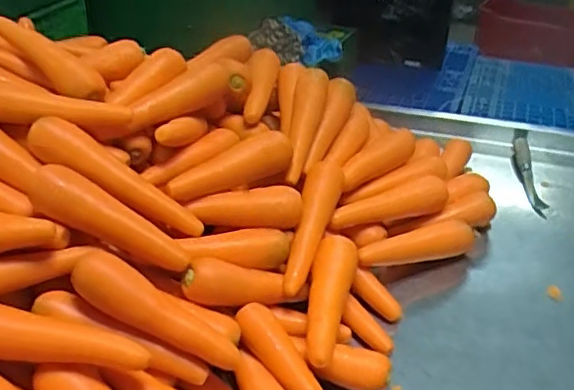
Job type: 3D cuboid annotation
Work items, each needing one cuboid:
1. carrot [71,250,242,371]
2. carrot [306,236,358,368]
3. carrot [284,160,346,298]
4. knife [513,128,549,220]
[{"bbox_3d":[-0.126,0.117,0.599,0.178,0.038,0.041,33,34,-6],"label":"carrot"},{"bbox_3d":[0.045,0.114,0.689,0.048,0.039,0.179,8,33,12],"label":"carrot"},{"bbox_3d":[0.029,0.036,0.757,0.048,0.051,0.204,11,58,13],"label":"carrot"},{"bbox_3d":[0.420,-0.046,1.056,0.028,0.024,0.290,8,32,8],"label":"knife"}]

